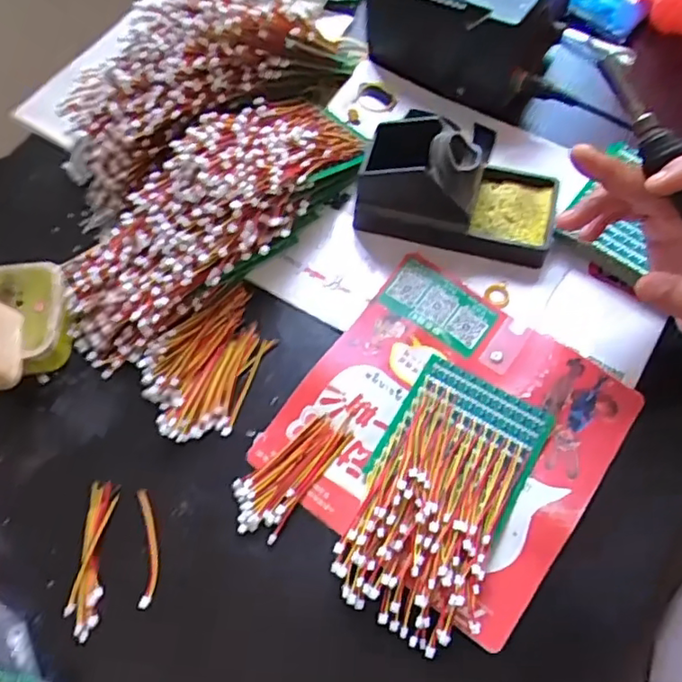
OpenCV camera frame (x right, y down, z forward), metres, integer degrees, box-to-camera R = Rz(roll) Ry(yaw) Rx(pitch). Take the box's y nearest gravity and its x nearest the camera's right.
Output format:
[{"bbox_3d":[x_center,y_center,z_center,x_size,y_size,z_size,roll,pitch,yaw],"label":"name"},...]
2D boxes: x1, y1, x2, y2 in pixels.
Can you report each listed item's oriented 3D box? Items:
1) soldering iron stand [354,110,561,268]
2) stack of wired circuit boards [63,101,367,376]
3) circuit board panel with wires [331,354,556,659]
[{"bbox_3d":[0.089,-0.117,0.451,0.146,0.071,0.072,14,66,9],"label":"soldering iron stand"},{"bbox_3d":[-0.092,-0.098,0.453,0.280,0.087,0.101,-43,70,-11],"label":"stack of wired circuit boards"},{"bbox_3d":[0.064,0.098,0.389,0.093,0.024,0.167,23,67,11],"label":"circuit board panel with wires"}]

